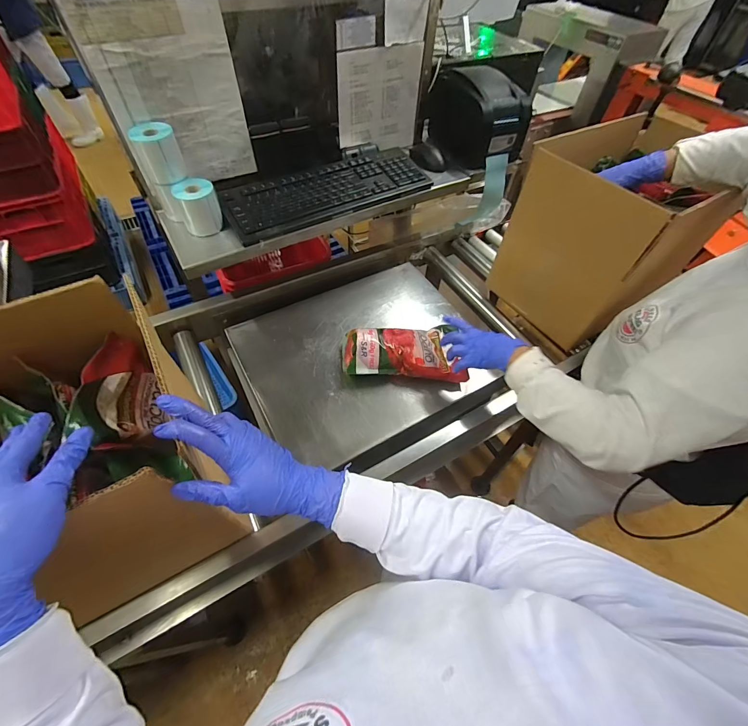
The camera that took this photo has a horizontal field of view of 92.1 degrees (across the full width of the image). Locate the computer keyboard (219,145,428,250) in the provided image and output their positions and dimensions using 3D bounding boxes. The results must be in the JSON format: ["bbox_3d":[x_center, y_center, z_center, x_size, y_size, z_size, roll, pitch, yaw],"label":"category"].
[{"bbox_3d":[-0.095,-0.370,0.767,0.442,0.034,0.153,-25,59,-19],"label":"computer keyboard"}]

